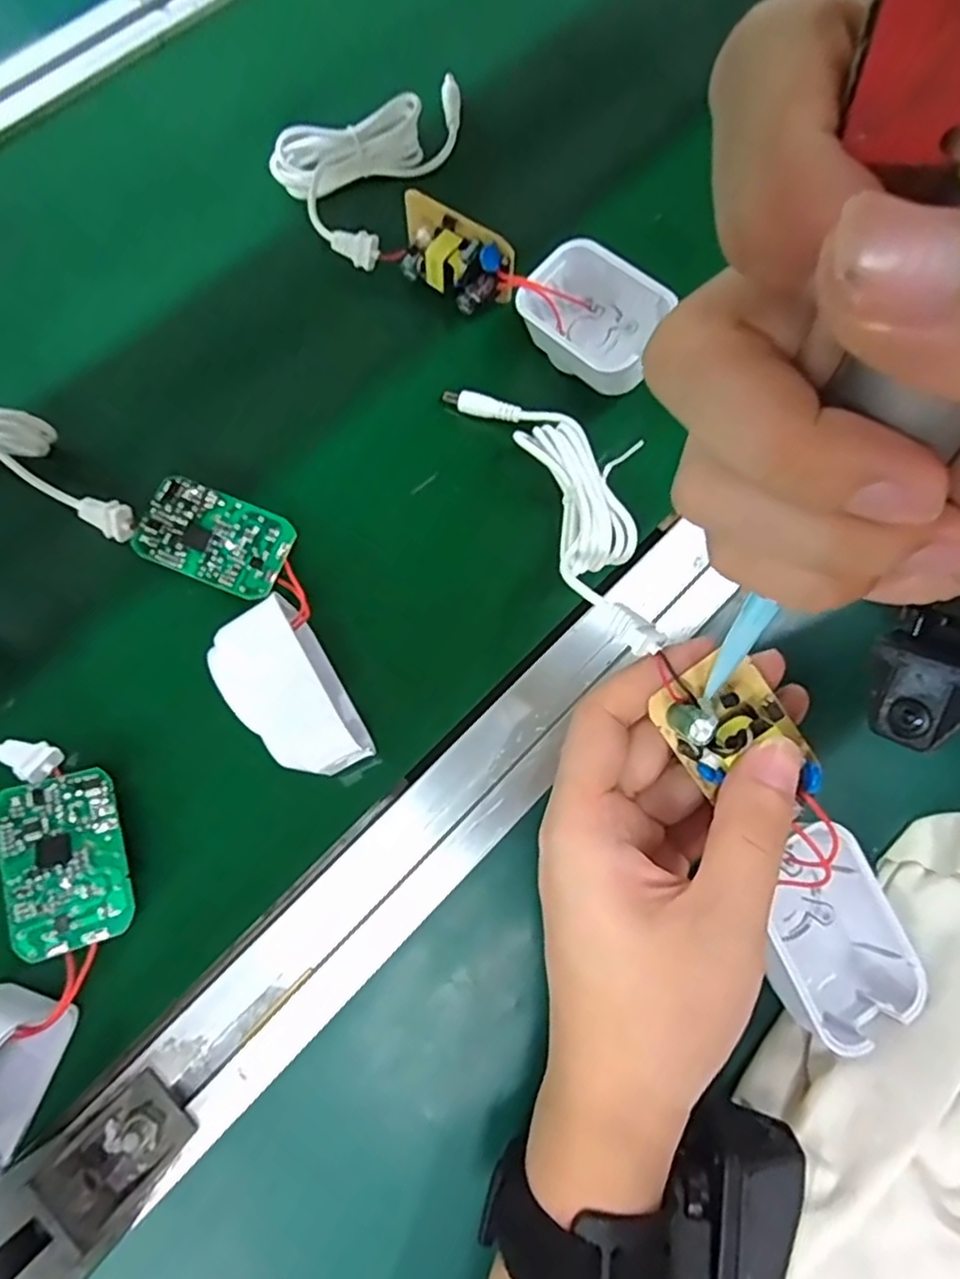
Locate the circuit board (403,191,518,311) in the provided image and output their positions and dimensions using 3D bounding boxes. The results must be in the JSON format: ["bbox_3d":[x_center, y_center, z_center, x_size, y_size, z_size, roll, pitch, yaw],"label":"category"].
[{"bbox_3d":[-0.012,-0.183,0.323,0.064,0.032,0.021,32,77,9],"label":"circuit board"}]

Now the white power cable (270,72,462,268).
[{"bbox_3d":[-0.060,-0.254,0.352,0.072,0.020,0.129,23,76,7],"label":"white power cable"}]

